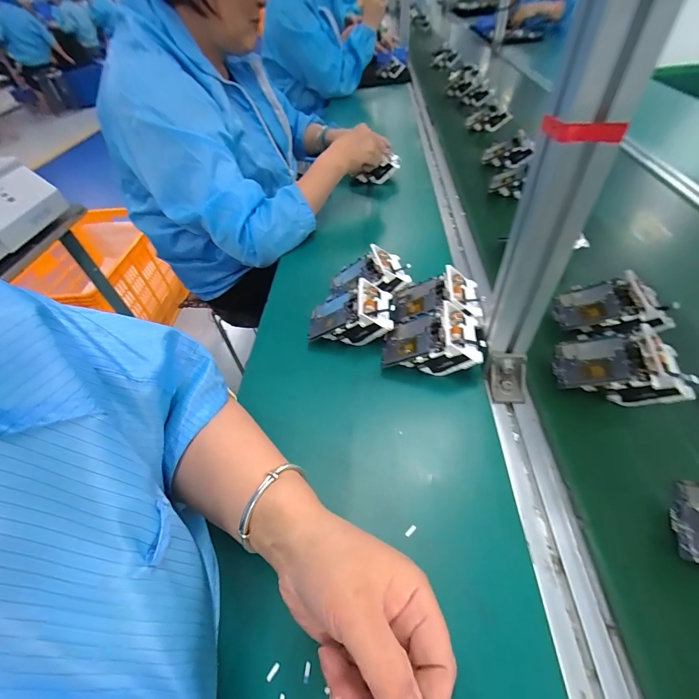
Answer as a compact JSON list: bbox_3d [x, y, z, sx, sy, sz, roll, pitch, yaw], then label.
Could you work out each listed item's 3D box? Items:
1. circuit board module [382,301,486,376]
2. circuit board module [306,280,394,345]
[{"bbox_3d":[0.102,-0.009,0.422,0.114,0.057,0.073,5,50,10],"label":"circuit board module"},{"bbox_3d":[0.003,-0.045,0.468,0.116,0.046,0.076,-23,42,25],"label":"circuit board module"}]

